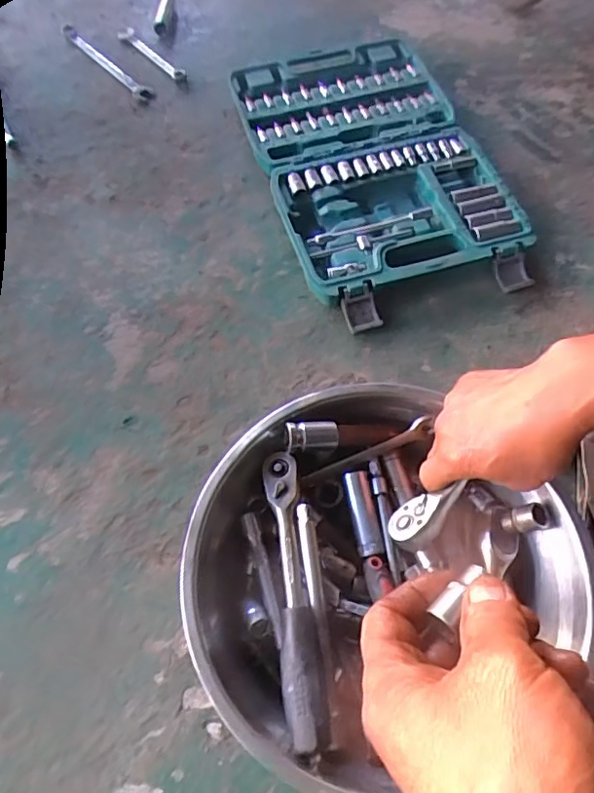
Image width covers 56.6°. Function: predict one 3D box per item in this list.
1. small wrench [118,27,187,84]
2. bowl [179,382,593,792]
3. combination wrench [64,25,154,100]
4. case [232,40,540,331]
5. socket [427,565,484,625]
[{"bbox_3d":[-0.192,-0.454,0.734,0.022,0.010,0.133,-38,68,-18],"label":"small wrench"},{"bbox_3d":[0.050,0.130,0.407,0.252,0.073,0.255,0,62,0],"label":"bowl"},{"bbox_3d":[-0.254,-0.442,0.728,0.021,0.015,0.185,-40,69,-19],"label":"combination wrench"},{"bbox_3d":[0.089,-0.266,0.635,0.248,0.043,0.399,-16,63,-8],"label":"case"},{"bbox_3d":[0.066,0.081,0.227,0.010,0.008,0.028,36,61,18],"label":"socket"}]

